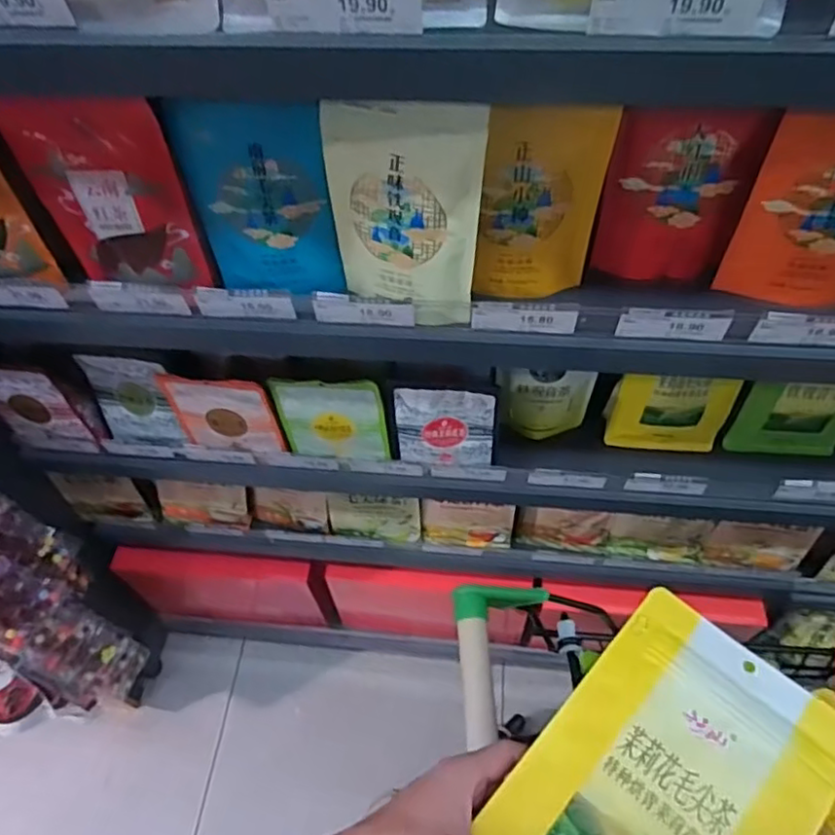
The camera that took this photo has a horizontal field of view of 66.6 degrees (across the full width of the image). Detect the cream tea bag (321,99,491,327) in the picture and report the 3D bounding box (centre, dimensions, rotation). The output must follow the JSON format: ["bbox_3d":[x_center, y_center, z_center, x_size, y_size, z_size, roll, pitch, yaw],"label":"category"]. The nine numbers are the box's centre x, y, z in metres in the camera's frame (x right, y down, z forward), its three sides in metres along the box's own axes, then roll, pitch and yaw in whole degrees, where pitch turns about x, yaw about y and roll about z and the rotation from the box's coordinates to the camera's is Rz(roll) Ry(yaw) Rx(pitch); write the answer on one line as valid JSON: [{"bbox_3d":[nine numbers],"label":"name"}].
[{"bbox_3d":[-0.012,-0.177,0.574,0.135,0.193,0.050,11,55,10],"label":"cream tea bag"}]

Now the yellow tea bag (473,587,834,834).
[{"bbox_3d":[0.145,0.231,0.385,0.145,0.019,0.235,37,64,25],"label":"yellow tea bag"}]

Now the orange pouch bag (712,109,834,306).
[{"bbox_3d":[0.378,-0.179,0.569,0.157,0.177,0.031,6,55,7],"label":"orange pouch bag"}]

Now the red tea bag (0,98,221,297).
[{"bbox_3d":[-0.278,-0.202,0.587,0.128,0.178,0.041,6,55,7],"label":"red tea bag"}]

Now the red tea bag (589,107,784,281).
[{"bbox_3d":[0.246,-0.209,0.610,0.127,0.157,0.041,8,55,8],"label":"red tea bag"}]

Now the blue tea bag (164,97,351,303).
[{"bbox_3d":[-0.148,-0.195,0.596,0.125,0.187,0.031,-1,45,3],"label":"blue tea bag"}]

